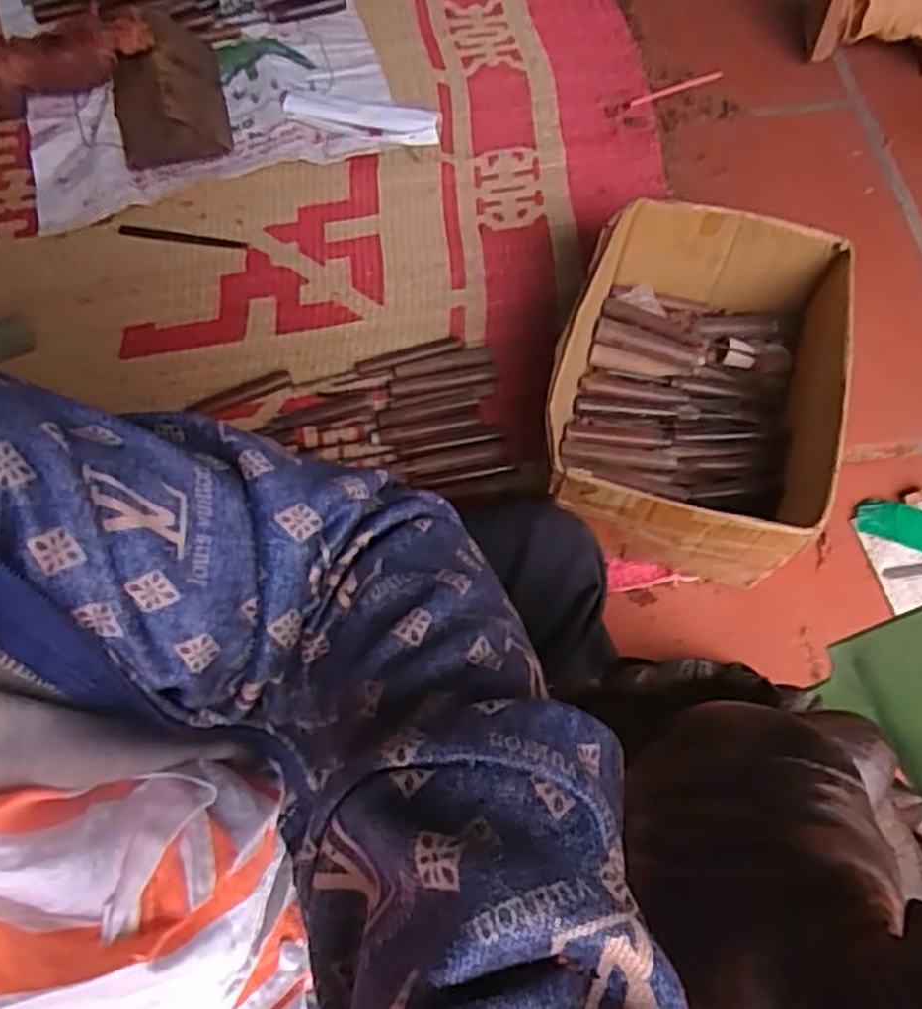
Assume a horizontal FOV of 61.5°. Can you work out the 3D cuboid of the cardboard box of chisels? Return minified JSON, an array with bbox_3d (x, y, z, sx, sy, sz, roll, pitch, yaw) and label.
[{"bbox_3d":[0.231,-0.115,0.790,0.258,0.150,0.331,15,68,6],"label":"cardboard box of chisels"}]

